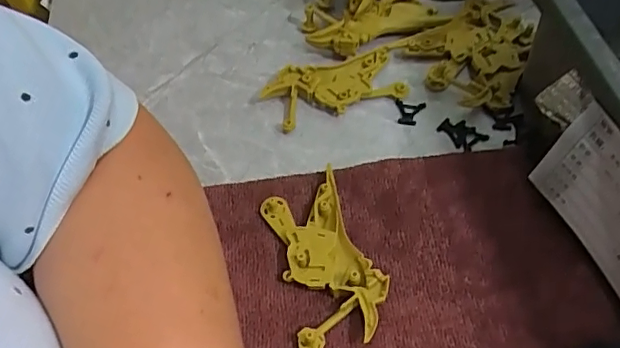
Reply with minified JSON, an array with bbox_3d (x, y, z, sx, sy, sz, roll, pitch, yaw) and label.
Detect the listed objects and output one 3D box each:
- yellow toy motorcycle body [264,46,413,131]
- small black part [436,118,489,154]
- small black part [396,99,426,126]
[{"bbox_3d":[0.018,-0.063,0.392,0.097,0.015,0.050,-14,54,-6],"label":"yellow toy motorcycle body"},{"bbox_3d":[0.101,-0.028,0.369,0.021,0.006,0.028,-32,58,-18],"label":"small black part"},{"bbox_3d":[0.070,-0.042,0.384,0.020,0.005,0.019,4,54,6],"label":"small black part"}]

